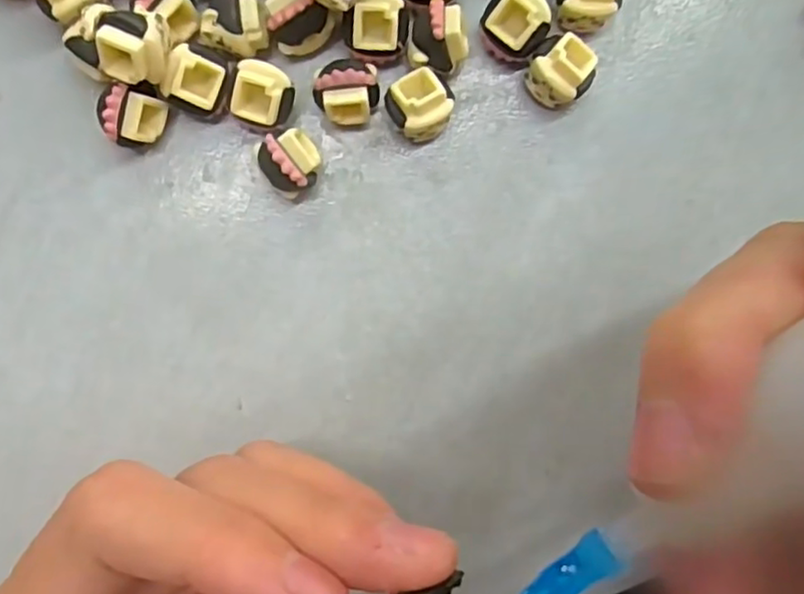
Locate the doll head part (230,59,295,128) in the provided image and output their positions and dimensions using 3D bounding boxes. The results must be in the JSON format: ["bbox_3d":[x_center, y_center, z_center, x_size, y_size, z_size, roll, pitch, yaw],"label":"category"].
[{"bbox_3d":[-0.035,-0.051,0.165,0.015,0.011,0.015,-3,110,-8],"label":"doll head part"}]

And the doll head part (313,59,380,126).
[{"bbox_3d":[-0.014,-0.051,0.165,0.015,0.017,0.014,0,93,-3],"label":"doll head part"}]

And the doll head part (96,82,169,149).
[{"bbox_3d":[-0.066,-0.043,0.163,0.011,0.018,0.013,19,92,-4],"label":"doll head part"}]

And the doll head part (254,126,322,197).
[{"bbox_3d":[-0.027,-0.033,0.165,0.014,0.018,0.015,-29,94,-1],"label":"doll head part"}]

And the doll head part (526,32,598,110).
[{"bbox_3d":[0.040,-0.058,0.170,0.016,0.014,0.016,-39,94,0],"label":"doll head part"}]

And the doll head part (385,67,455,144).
[{"bbox_3d":[0.005,-0.048,0.168,0.015,0.014,0.015,-38,94,0],"label":"doll head part"}]

